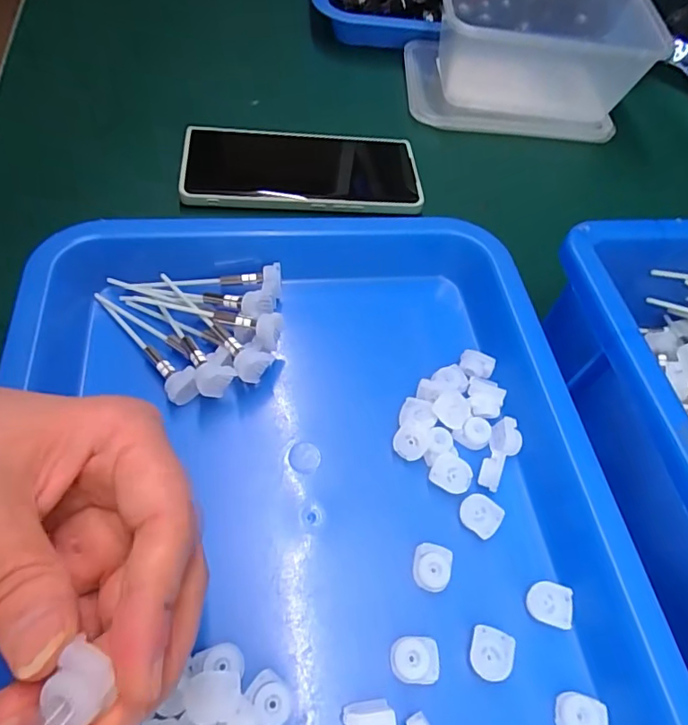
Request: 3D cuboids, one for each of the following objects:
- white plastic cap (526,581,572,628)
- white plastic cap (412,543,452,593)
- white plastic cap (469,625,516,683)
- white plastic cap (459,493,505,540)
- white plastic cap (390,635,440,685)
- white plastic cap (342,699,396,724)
[{"bbox_3d":[0.090,0.105,0.222,0.018,0.006,0.016,19,57,5],"label":"white plastic cap"},{"bbox_3d":[0.039,0.091,0.226,0.017,0.007,0.019,14,57,2],"label":"white plastic cap"},{"bbox_3d":[0.061,0.121,0.210,0.017,0.007,0.019,15,58,6],"label":"white plastic cap"},{"bbox_3d":[0.065,0.072,0.240,0.019,0.005,0.016,34,60,15],"label":"white plastic cap"},{"bbox_3d":[0.029,0.120,0.206,0.019,0.007,0.016,3,57,-5],"label":"white plastic cap"},{"bbox_3d":[0.009,0.133,0.189,0.018,0.015,0.013,-3,58,-9],"label":"white plastic cap"}]

